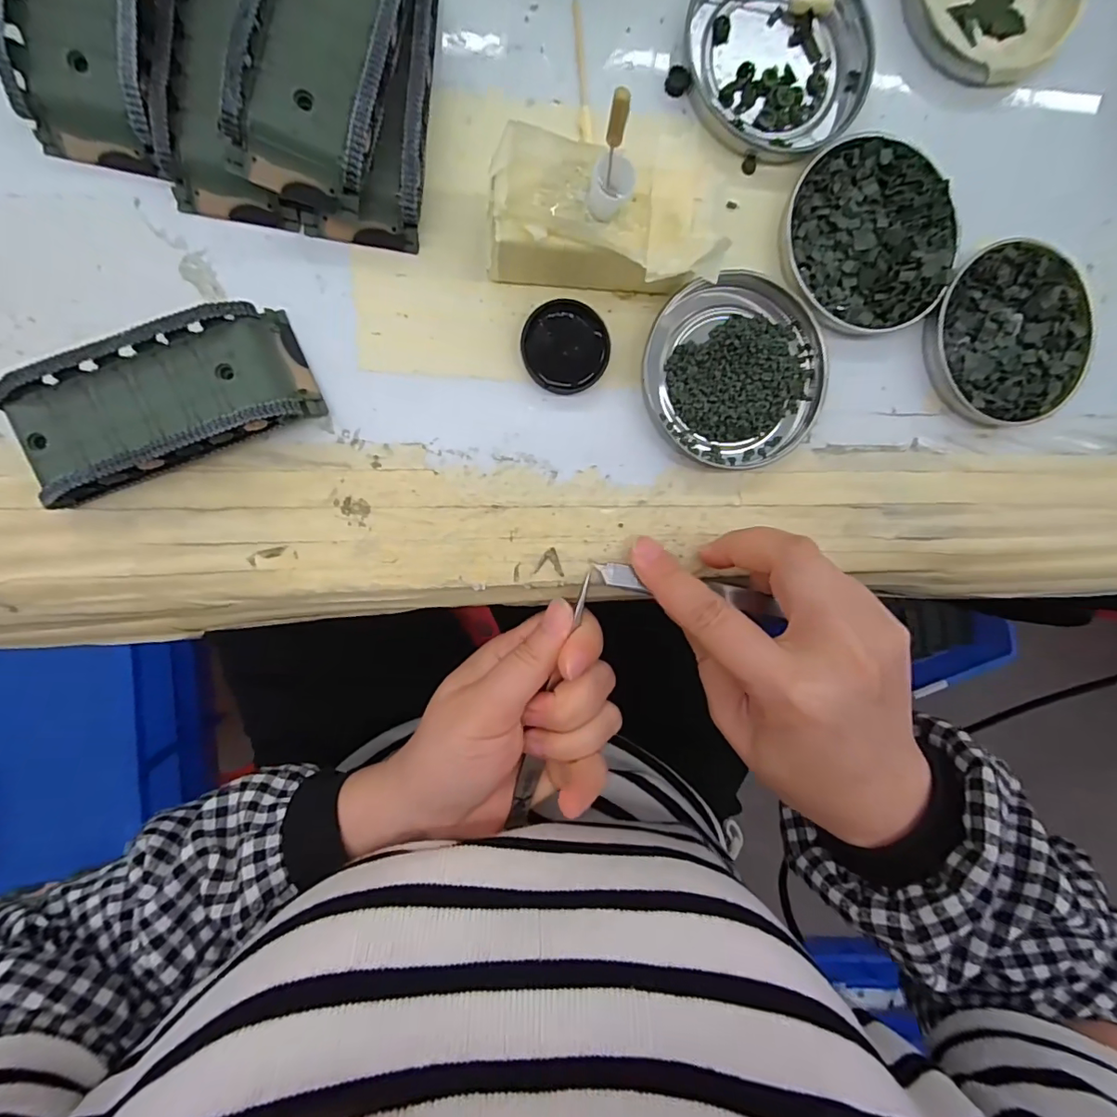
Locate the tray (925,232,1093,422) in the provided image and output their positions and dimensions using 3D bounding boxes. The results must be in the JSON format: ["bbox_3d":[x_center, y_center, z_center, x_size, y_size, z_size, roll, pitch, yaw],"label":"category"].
[{"bbox_3d":[0.205,-0.101,0.236,0.074,0.012,0.075,-37,97,-4],"label":"tray"}]

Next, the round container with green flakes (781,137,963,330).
[{"bbox_3d":[0.133,-0.138,0.224,0.077,0.009,0.075,0,94,-7],"label":"round container with green flakes"}]

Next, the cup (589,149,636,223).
[{"bbox_3d":[0.017,-0.124,0.174,0.013,0.018,0.011,26,90,-8],"label":"cup"}]

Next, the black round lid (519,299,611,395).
[{"bbox_3d":[0.003,-0.086,0.213,0.035,0.008,0.034,0,94,-7],"label":"black round lid"}]

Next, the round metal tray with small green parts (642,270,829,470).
[{"bbox_3d":[0.076,-0.078,0.220,0.074,0.013,0.077,0,94,-7],"label":"round metal tray with small green parts"}]

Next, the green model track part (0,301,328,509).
[{"bbox_3d":[-0.141,-0.057,0.188,0.095,0.023,0.047,-22,96,-6],"label":"green model track part"}]

